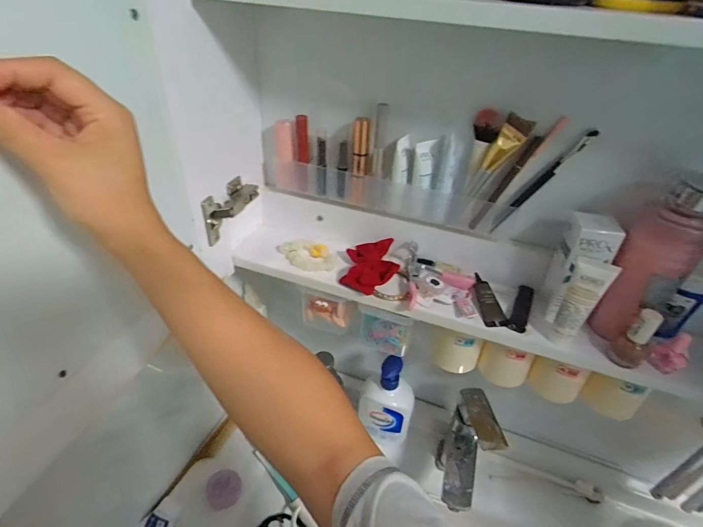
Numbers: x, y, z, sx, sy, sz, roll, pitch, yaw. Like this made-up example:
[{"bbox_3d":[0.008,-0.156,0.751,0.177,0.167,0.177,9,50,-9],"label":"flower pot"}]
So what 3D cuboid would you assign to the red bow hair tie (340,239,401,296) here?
[{"bbox_3d":[0.025,-0.001,0.506,0.067,0.028,0.088,9,37,6],"label":"red bow hair tie"}]

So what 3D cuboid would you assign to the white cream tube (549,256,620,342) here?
[{"bbox_3d":[0.232,0.039,0.404,0.034,0.098,0.018,28,43,29],"label":"white cream tube"}]

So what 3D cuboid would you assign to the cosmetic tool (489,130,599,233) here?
[{"bbox_3d":[0.206,-0.086,0.437,0.012,0.143,0.014,31,34,-15],"label":"cosmetic tool"}]

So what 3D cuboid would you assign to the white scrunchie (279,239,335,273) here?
[{"bbox_3d":[-0.061,-0.014,0.538,0.078,0.017,0.051,31,45,31],"label":"white scrunchie"}]

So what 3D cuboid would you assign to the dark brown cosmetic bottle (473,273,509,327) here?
[{"bbox_3d":[0.164,0.043,0.478,0.025,0.014,0.074,-5,56,-12],"label":"dark brown cosmetic bottle"}]

